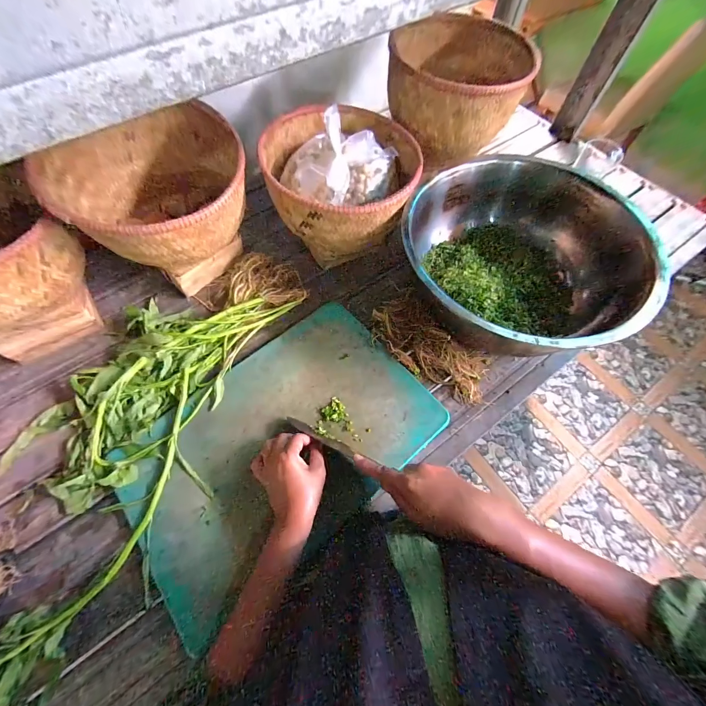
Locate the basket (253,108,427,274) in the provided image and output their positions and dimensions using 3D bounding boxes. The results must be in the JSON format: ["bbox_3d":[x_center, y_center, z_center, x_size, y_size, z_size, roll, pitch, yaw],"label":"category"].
[{"bbox_3d":[-0.018,-0.308,0.543,0.236,0.191,0.278,-14,65,-6],"label":"basket"}]

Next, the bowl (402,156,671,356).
[{"bbox_3d":[0.273,-0.143,0.505,0.371,0.139,0.336,-14,66,-6],"label":"bowl"}]

